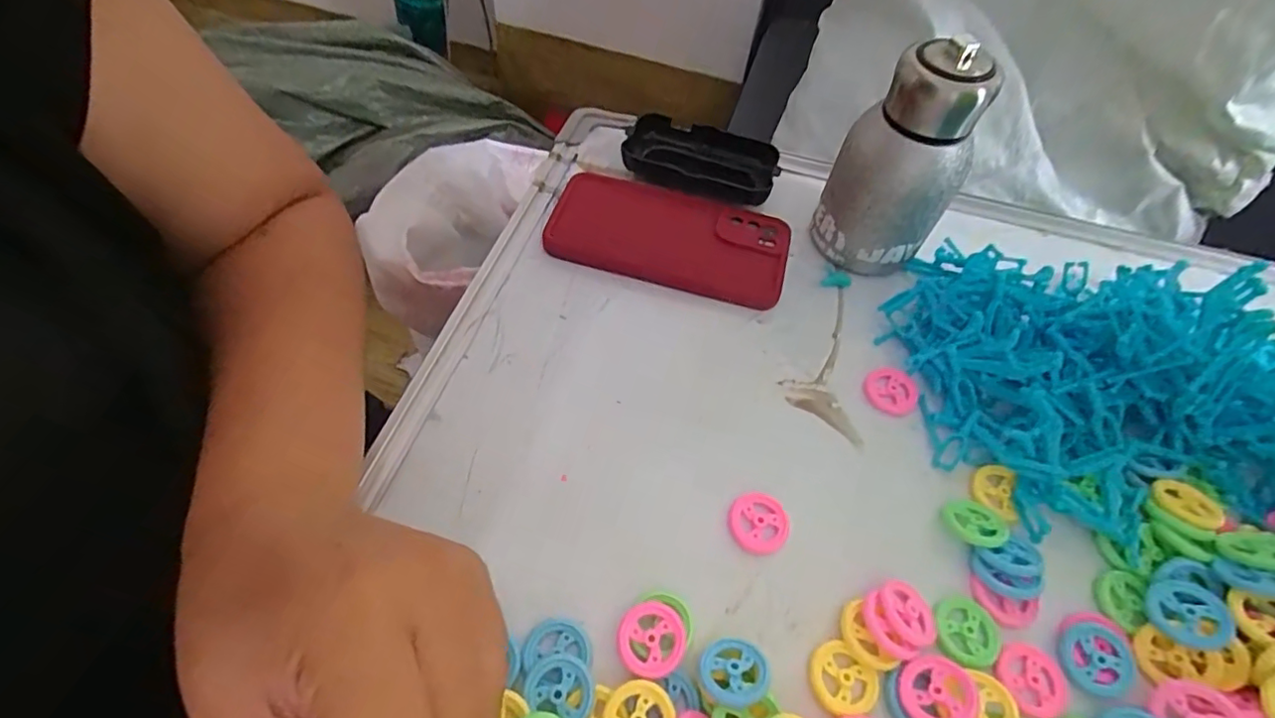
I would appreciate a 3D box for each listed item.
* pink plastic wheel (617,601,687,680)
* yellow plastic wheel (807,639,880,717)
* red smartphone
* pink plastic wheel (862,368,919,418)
[{"bbox_3d":[0.006,0.122,0.247,0.029,0.004,0.029,2,57,-2],"label":"pink plastic wheel"},{"bbox_3d":[0.090,0.142,0.250,0.030,0.008,0.027,39,63,20],"label":"yellow plastic wheel"},{"bbox_3d":[0.022,-0.085,0.387,0.159,0.013,0.078,15,57,6],"label":"red smartphone"},{"bbox_3d":[0.150,0.019,0.335,0.031,0.004,0.030,2,57,-2],"label":"pink plastic wheel"}]

